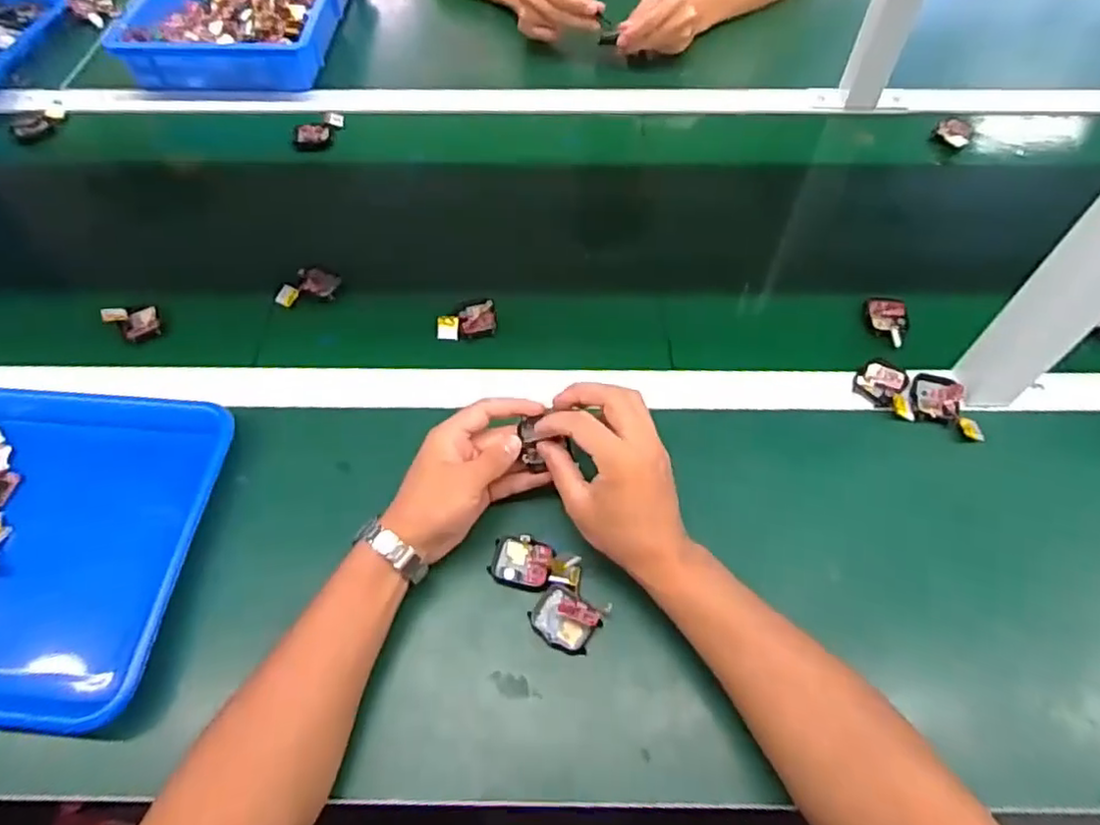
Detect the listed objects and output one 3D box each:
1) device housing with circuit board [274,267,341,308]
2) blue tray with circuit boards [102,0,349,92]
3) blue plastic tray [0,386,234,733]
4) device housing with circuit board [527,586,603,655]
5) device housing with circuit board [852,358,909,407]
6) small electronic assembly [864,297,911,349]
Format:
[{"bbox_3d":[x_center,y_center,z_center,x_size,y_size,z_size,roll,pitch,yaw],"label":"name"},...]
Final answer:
[{"bbox_3d":[-0.241,-0.127,0.654,0.061,0.011,0.038,-11,58,-6],"label":"device housing with circuit board"},{"bbox_3d":[-0.398,-0.551,0.867,0.252,0.058,0.333,-1,58,0],"label":"blue tray with circuit boards"},{"bbox_3d":[-0.436,0.084,0.515,0.338,0.046,0.291,2,58,2],"label":"blue plastic tray"},{"bbox_3d":[0.010,0.149,0.470,0.047,0.014,0.035,30,63,18],"label":"device housing with circuit board"},{"bbox_3d":[0.293,-0.027,0.580,0.039,0.012,0.047,30,63,18],"label":"device housing with circuit board"},{"bbox_3d":[0.321,-0.090,0.624,0.037,0.015,0.062,14,59,10],"label":"small electronic assembly"}]

